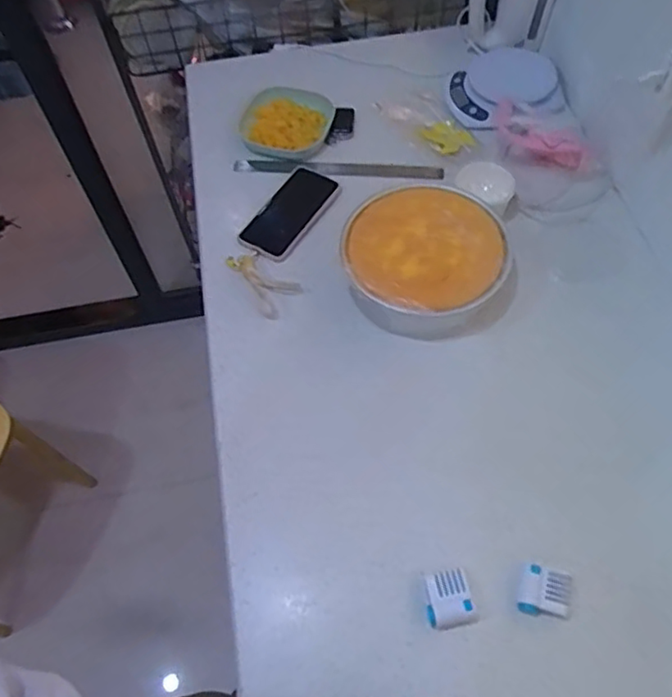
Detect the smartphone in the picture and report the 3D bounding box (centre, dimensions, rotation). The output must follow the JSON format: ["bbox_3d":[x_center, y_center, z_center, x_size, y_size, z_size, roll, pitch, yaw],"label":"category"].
[{"bbox_3d":[-0.066,-0.204,0.920,0.087,0.016,0.171,35,73,8],"label":"smartphone"}]

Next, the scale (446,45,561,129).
[{"bbox_3d":[0.266,-0.420,0.982,0.159,0.058,0.146,-1,59,1],"label":"scale"}]

